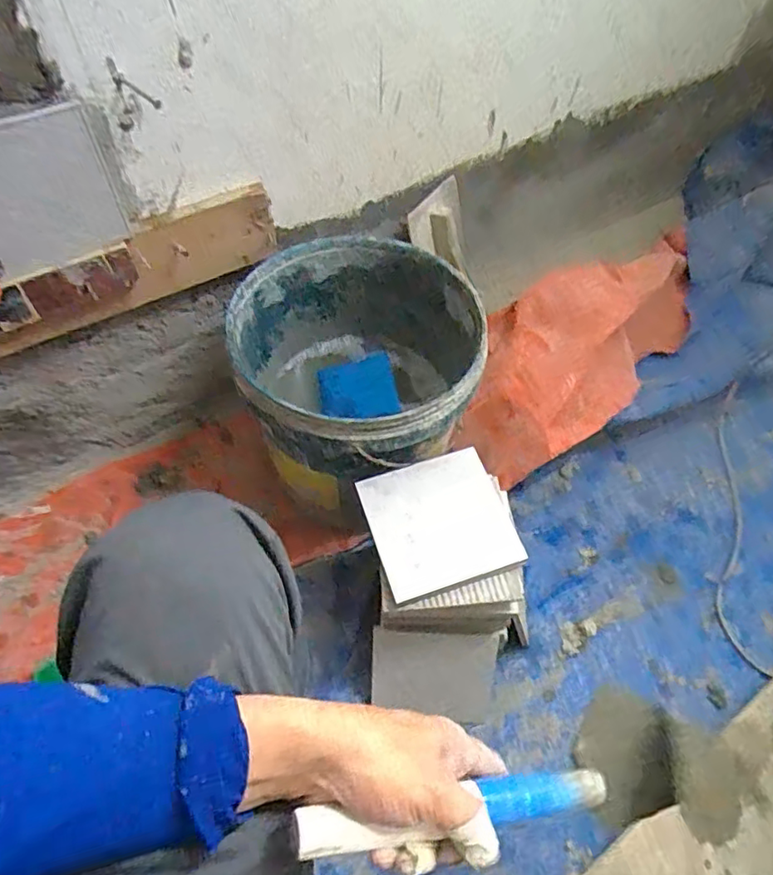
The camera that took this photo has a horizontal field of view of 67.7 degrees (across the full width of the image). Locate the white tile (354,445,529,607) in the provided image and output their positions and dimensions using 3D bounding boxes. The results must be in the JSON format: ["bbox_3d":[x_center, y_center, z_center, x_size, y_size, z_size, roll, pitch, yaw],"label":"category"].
[{"bbox_3d":[0.058,0.092,0.644,0.148,0.010,0.151,-17,59,-7],"label":"white tile"}]

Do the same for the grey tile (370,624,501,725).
[{"bbox_3d":[0.055,0.276,0.675,0.144,0.004,0.093,5,85,-5],"label":"grey tile"}]

